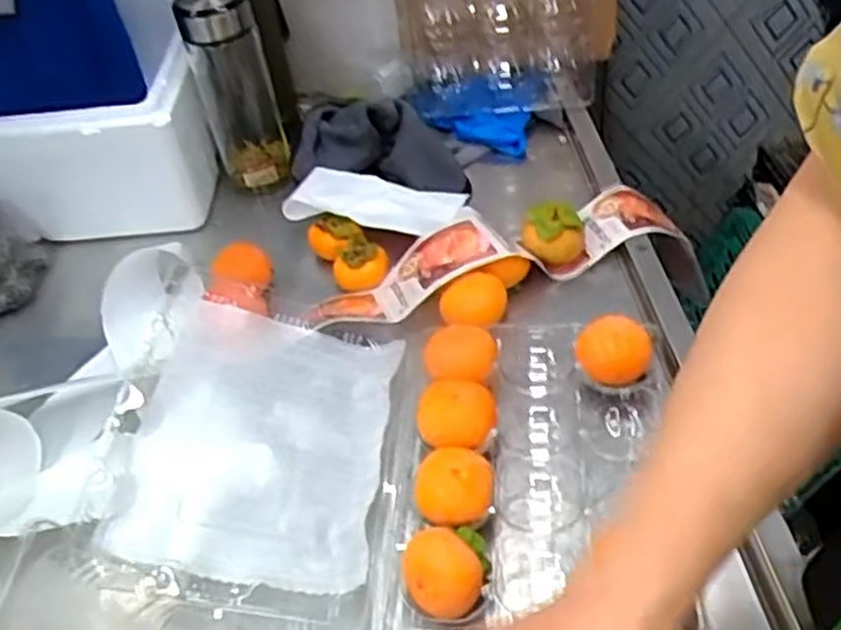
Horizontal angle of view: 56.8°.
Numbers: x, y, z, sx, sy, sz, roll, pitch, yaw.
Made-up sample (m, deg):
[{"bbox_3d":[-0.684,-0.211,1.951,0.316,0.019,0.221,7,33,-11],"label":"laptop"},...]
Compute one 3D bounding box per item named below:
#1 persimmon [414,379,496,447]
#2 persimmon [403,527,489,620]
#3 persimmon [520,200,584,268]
[{"bbox_3d":[0.023,0.071,0.514,0.050,0.037,0.052,3,45,10],"label":"persimmon"},{"bbox_3d":[0.015,0.146,0.440,0.049,0.043,0.052,-18,45,-10],"label":"persimmon"},{"bbox_3d":[0.107,-0.062,0.637,0.051,0.046,0.050,-2,45,6],"label":"persimmon"}]

